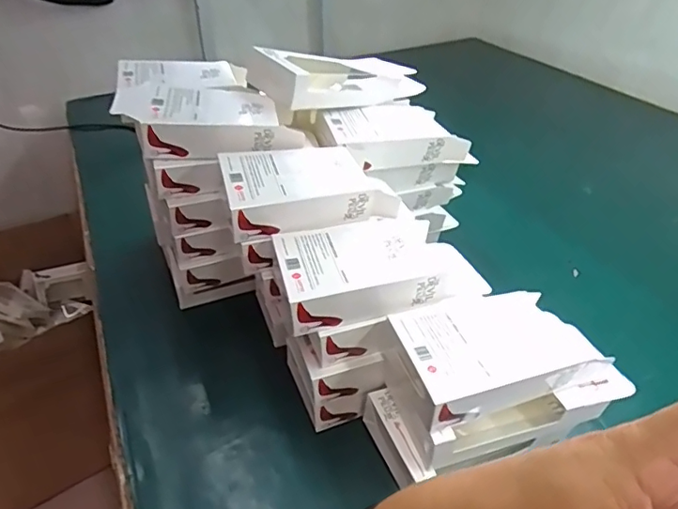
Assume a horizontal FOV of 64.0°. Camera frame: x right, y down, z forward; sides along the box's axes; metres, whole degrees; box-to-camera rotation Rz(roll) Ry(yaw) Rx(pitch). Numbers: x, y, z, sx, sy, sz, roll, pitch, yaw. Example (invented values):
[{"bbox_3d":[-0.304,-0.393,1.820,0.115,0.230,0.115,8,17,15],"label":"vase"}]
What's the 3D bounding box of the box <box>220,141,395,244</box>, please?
[{"bbox_3d":[-0.030,-0.067,0.554,0.173,0.061,0.112,-12,36,-14],"label":"box"}]

